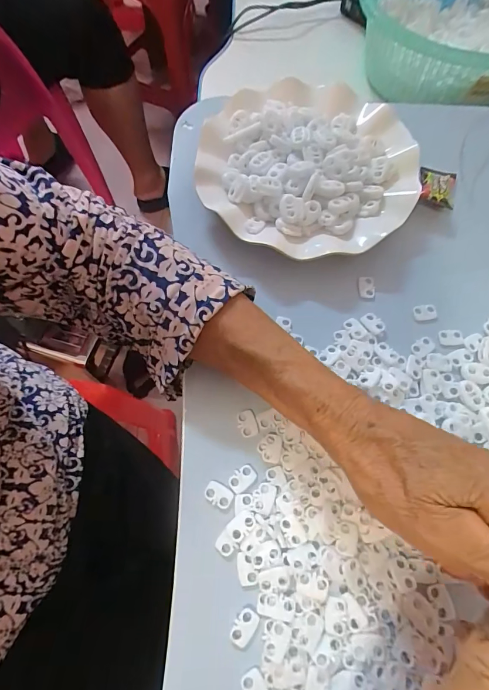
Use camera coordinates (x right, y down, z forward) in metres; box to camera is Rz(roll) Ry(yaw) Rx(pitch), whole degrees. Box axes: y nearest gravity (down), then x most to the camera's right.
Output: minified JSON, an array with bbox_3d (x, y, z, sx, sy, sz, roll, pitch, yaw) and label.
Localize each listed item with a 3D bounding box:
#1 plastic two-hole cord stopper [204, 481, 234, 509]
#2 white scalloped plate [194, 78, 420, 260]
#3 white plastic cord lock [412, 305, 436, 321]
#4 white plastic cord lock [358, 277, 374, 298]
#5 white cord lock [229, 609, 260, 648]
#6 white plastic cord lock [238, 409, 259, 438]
[{"bbox_3d":[-0.016,0.097,0.237,0.018,0.004,0.013,26,69,11],"label":"plastic two-hole cord stopper"},{"bbox_3d":[0.053,-0.150,0.320,0.179,0.043,0.172,0,66,0],"label":"white scalloped plate"},{"bbox_3d":[0.141,-0.026,0.287,0.018,0.004,0.012,-8,66,-3],"label":"white plastic cord lock"},{"bbox_3d":[0.097,-0.046,0.294,0.013,0.004,0.019,3,66,2],"label":"white plastic cord lock"},{"bbox_3d":[0.000,0.162,0.210,0.012,0.004,0.019,25,69,11],"label":"white cord lock"},{"bbox_3d":[0.002,0.054,0.254,0.013,0.004,0.018,-12,67,-5],"label":"white plastic cord lock"}]

